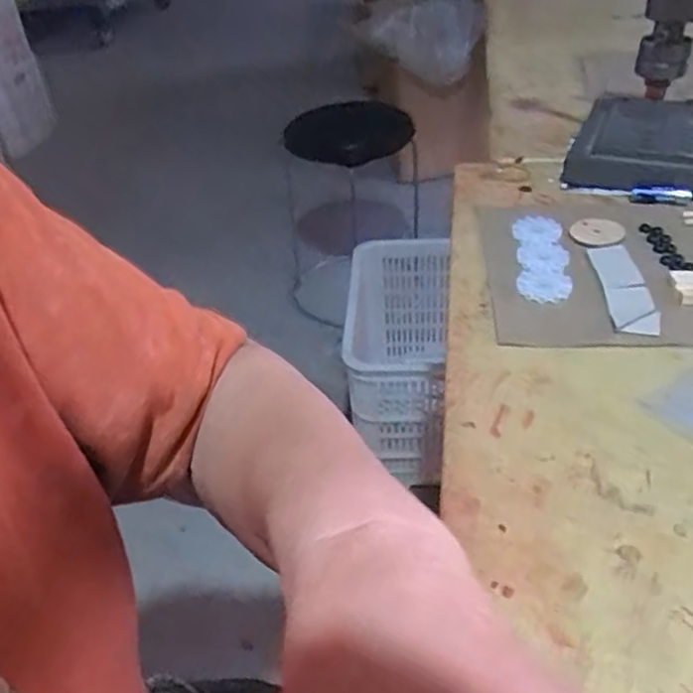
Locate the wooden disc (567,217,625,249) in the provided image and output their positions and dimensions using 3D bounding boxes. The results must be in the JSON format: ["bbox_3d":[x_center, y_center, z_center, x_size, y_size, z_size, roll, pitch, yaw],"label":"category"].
[{"bbox_3d":[0.208,-0.094,0.569,0.049,0.004,0.040,-27,42,-26],"label":"wooden disc"}]

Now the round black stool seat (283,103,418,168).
[{"bbox_3d":[0.008,-0.484,1.541,0.265,0.043,0.273,-4,38,3],"label":"round black stool seat"}]

